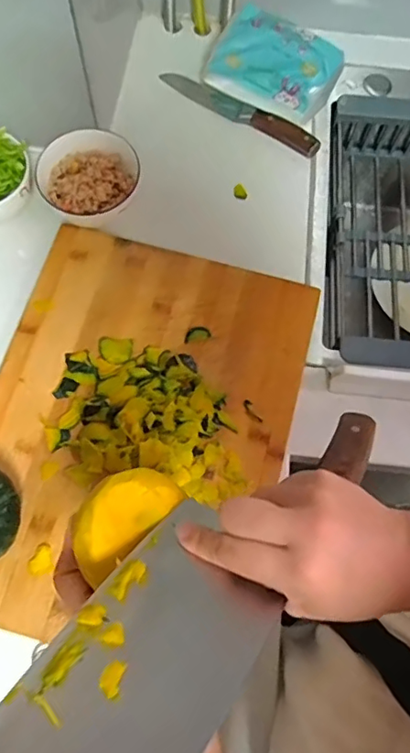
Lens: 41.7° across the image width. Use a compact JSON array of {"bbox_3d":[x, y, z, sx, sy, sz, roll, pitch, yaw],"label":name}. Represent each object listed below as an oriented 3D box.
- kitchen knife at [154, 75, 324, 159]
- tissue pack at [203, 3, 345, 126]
[{"bbox_3d":[0.045,-0.340,0.688,0.223,0.020,0.023,32,73,10],"label":"kitchen knife"},{"bbox_3d":[0.087,-0.388,0.666,0.152,0.071,0.082,33,74,10],"label":"tissue pack"}]

